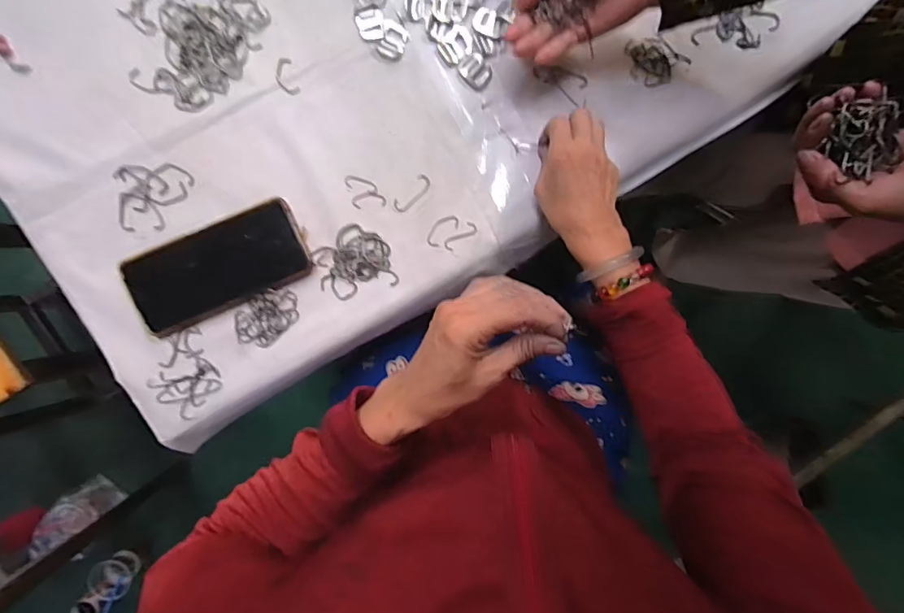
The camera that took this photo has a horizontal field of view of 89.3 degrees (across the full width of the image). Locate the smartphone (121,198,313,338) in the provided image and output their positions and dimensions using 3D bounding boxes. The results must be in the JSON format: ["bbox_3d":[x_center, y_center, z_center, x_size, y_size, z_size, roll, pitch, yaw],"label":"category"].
[{"bbox_3d":[-0.222,-0.038,0.436,0.164,0.011,0.075,-25,95,-2],"label":"smartphone"}]

